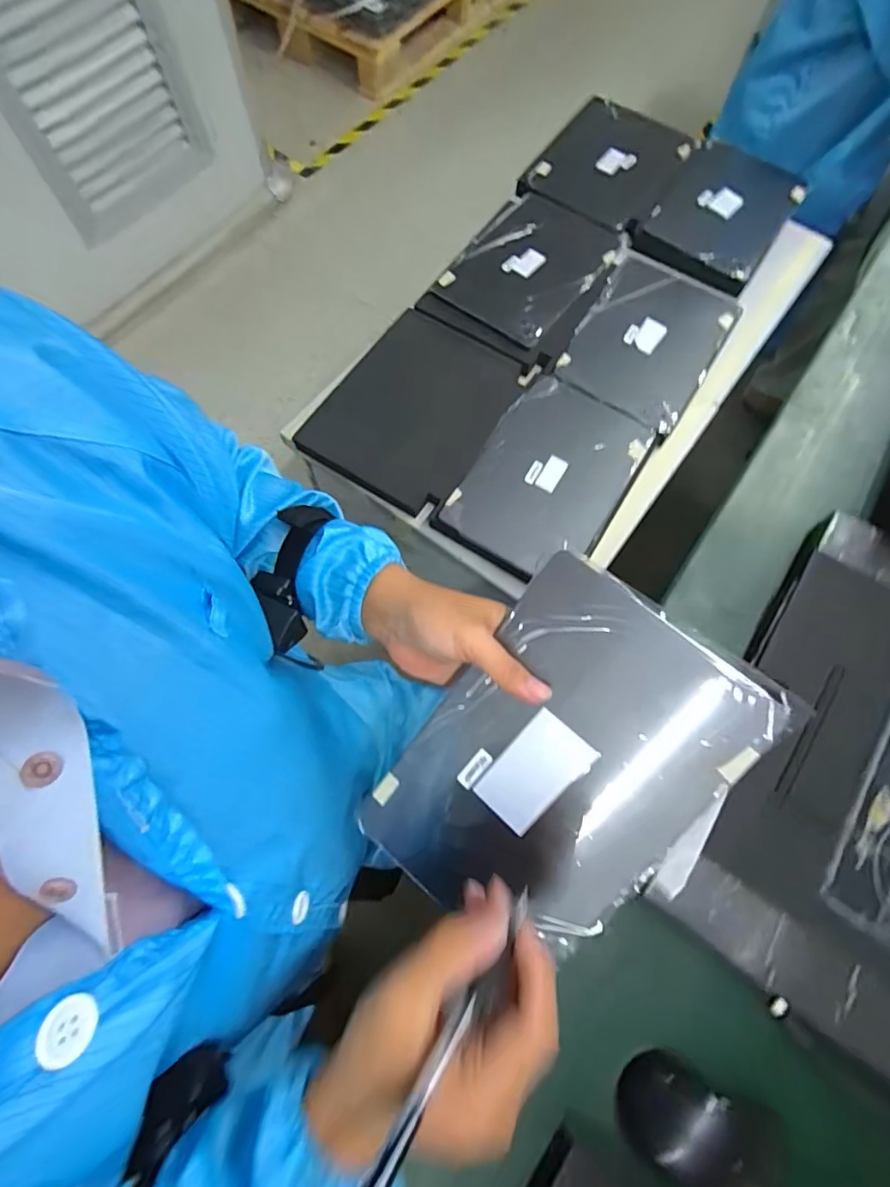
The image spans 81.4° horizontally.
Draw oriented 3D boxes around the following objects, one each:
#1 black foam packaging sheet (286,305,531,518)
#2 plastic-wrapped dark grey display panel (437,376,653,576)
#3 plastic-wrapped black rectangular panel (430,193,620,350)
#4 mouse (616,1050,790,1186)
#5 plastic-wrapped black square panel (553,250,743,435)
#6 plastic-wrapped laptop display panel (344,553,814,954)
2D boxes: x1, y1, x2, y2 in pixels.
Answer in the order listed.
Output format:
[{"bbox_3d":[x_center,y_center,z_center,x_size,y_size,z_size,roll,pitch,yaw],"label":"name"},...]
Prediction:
[{"bbox_3d":[-0.035,-0.245,0.673,0.205,0.022,0.260,29,73,8],"label":"black foam packaging sheet"},{"bbox_3d":[0.130,-0.147,0.636,0.170,0.017,0.254,30,73,9],"label":"plastic-wrapped dark grey display panel"},{"bbox_3d":[0.117,-0.475,0.738,0.183,0.019,0.264,32,74,9],"label":"plastic-wrapped black rectangular panel"},{"bbox_3d":[0.171,0.363,0.350,0.101,0.034,0.070,26,73,8],"label":"mouse"},{"bbox_3d":[0.283,-0.357,0.705,0.178,0.015,0.273,31,74,9],"label":"plastic-wrapped black square panel"},{"bbox_3d":[0.072,0.122,0.347,0.174,0.010,0.257,39,104,14],"label":"plastic-wrapped laptop display panel"}]

